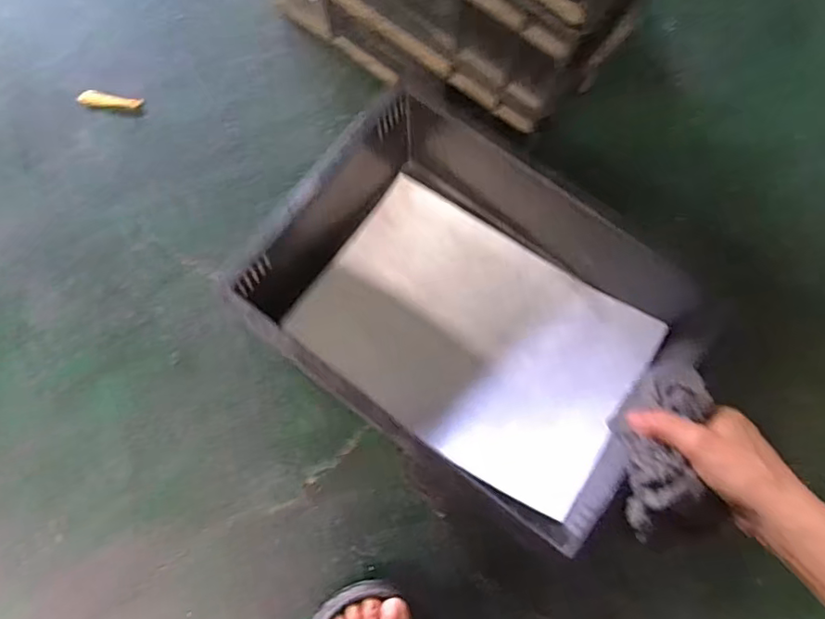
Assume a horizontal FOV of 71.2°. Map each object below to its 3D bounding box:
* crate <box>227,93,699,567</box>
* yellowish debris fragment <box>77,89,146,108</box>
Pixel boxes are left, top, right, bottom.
[{"bbox_3d":[0.048,-0.002,0.496,0.324,0.113,0.241,36,79,8],"label":"crate"},{"bbox_3d":[-0.308,-0.213,0.587,0.060,0.007,0.017,8,77,1],"label":"yellowish debris fragment"}]

